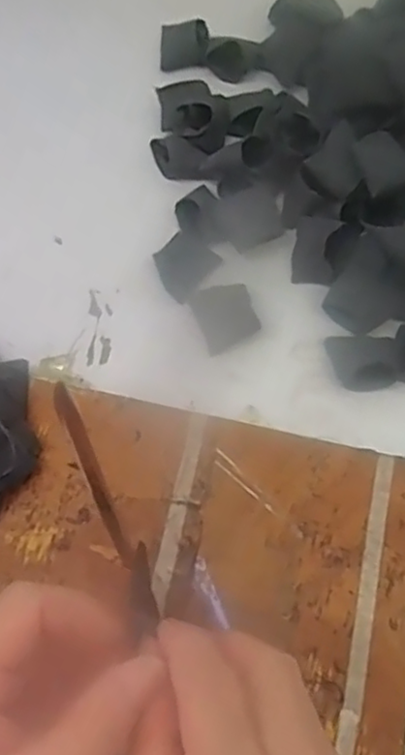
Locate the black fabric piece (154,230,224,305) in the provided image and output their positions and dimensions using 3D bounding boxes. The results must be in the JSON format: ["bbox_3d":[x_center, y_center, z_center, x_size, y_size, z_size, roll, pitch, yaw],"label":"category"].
[{"bbox_3d":[-0.012,-0.072,0.433,0.035,0.006,0.041,38,72,12],"label":"black fabric piece"}]

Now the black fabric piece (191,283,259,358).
[{"bbox_3d":[0.014,-0.039,0.419,0.035,0.004,0.039,-23,79,3],"label":"black fabric piece"}]

